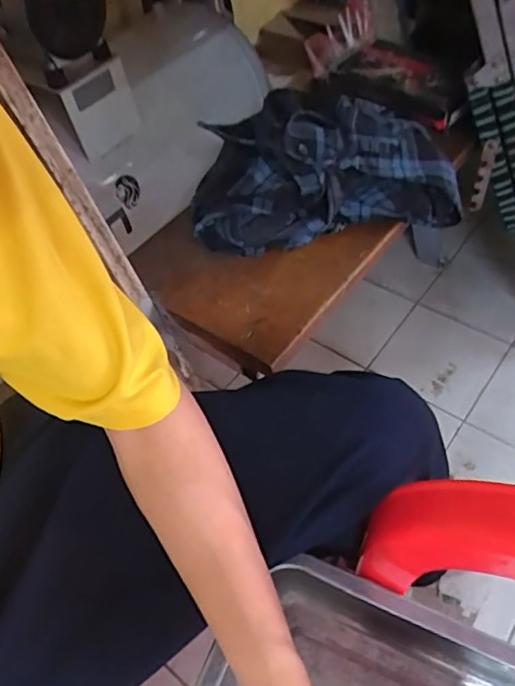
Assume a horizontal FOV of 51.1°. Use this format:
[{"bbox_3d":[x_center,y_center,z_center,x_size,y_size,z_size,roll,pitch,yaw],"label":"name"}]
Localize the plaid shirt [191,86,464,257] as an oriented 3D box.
[{"bbox_3d":[0.079,-0.210,0.655,0.324,0.121,0.151,-11,52,0],"label":"plaid shirt"}]

